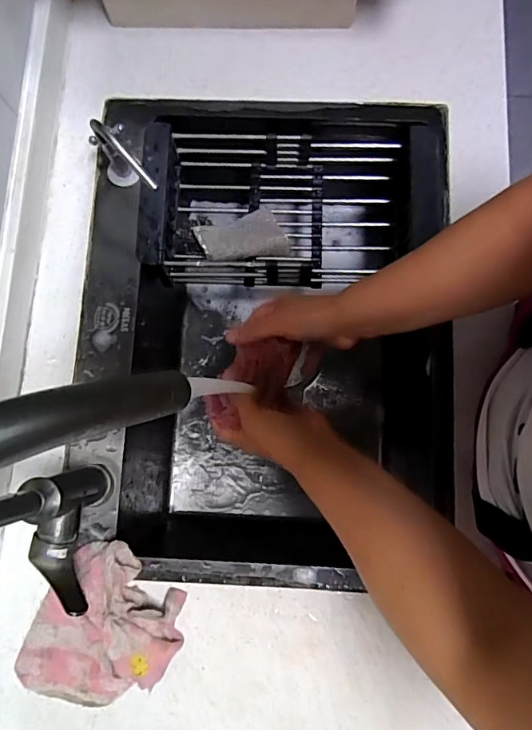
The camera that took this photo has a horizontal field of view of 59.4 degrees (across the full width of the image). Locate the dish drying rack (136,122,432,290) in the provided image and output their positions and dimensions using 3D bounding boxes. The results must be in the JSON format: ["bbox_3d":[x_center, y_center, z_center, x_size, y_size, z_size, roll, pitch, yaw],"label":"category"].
[{"bbox_3d":[0.031,-0.213,0.625,0.373,0.091,0.201,0,84,0],"label":"dish drying rack"}]

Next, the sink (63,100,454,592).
[{"bbox_3d":[-0.003,-0.043,0.650,0.442,0.214,0.588,2,84,0],"label":"sink"}]

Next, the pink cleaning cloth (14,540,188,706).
[{"bbox_3d":[-0.177,0.289,0.490,0.146,0.044,0.166,36,82,7],"label":"pink cleaning cloth"}]

